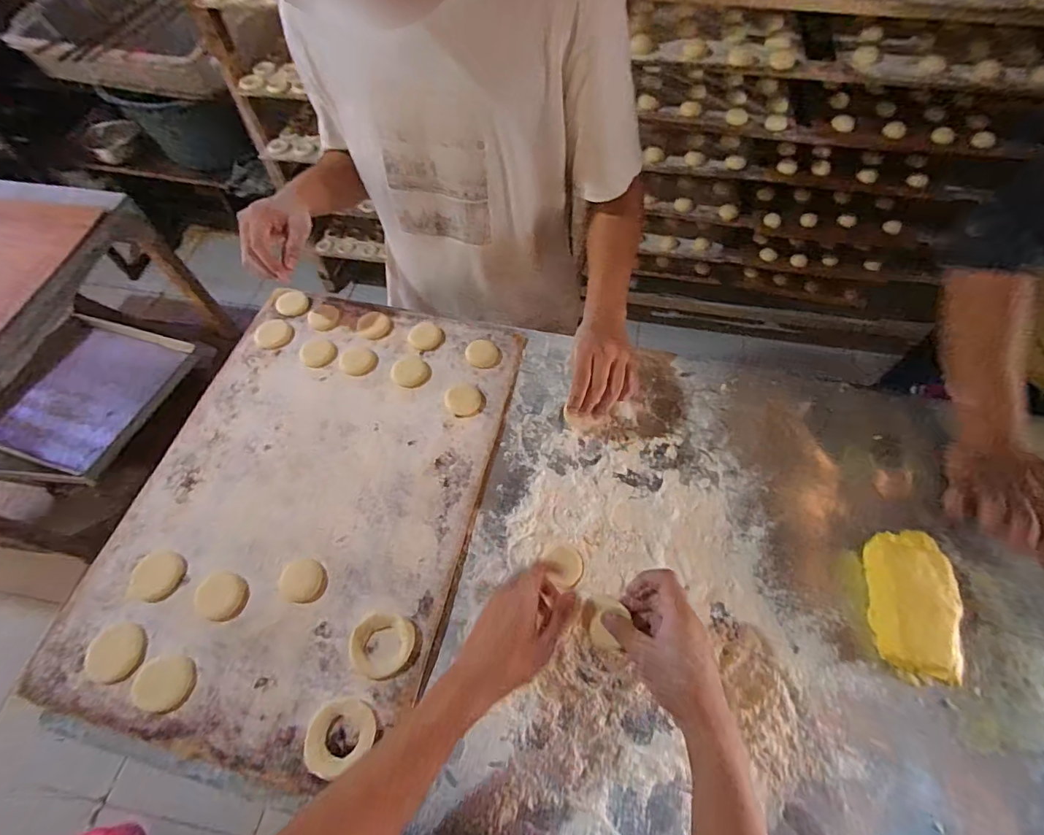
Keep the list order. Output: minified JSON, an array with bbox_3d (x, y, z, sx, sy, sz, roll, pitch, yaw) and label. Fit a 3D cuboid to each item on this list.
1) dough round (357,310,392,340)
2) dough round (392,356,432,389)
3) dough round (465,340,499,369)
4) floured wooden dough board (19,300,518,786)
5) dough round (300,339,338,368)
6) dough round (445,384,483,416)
[{"bbox_3d":[-0.229,-0.143,0.750,0.048,0.006,0.052,-1,60,1],"label":"dough round"},{"bbox_3d":[-0.163,-0.067,0.715,0.052,0.006,0.054,-34,65,-17],"label":"dough round"},{"bbox_3d":[-0.060,-0.095,0.723,0.047,0.005,0.050,-1,60,1],"label":"dough round"},{"bbox_3d":[-0.275,0.088,0.631,0.432,0.018,0.586,11,61,8],"label":"floured wooden dough board"},{"bbox_3d":[-0.308,-0.096,0.728,0.055,0.006,0.048,18,62,11],"label":"dough round"},{"bbox_3d":[-0.082,-0.025,0.676,0.052,0.004,0.047,22,63,14],"label":"dough round"}]

